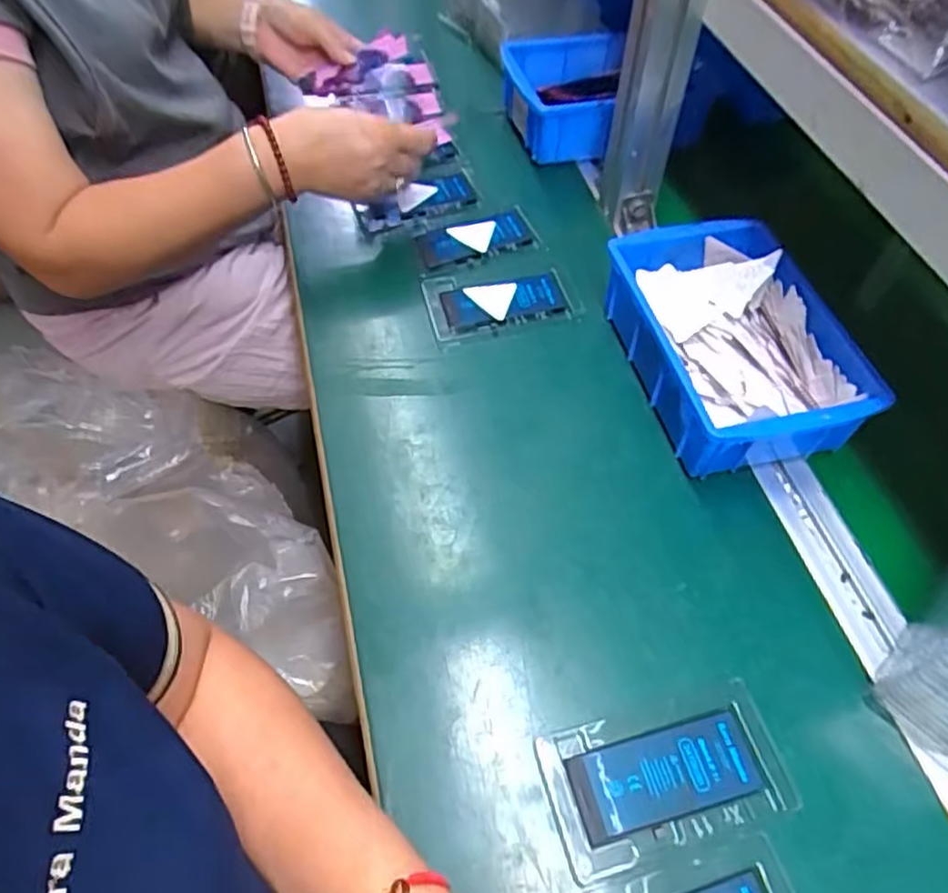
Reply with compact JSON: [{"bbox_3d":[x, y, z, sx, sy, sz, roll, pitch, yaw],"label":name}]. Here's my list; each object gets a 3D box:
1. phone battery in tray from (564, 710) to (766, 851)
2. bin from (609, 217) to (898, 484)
[{"bbox_3d":[0.105,0.181,0.377,0.101,0.005,0.043,-13,56,-8],"label":"phone battery in tray"},{"bbox_3d":[0.194,-0.078,0.523,0.139,0.071,0.201,-12,56,-8],"label":"bin"}]

